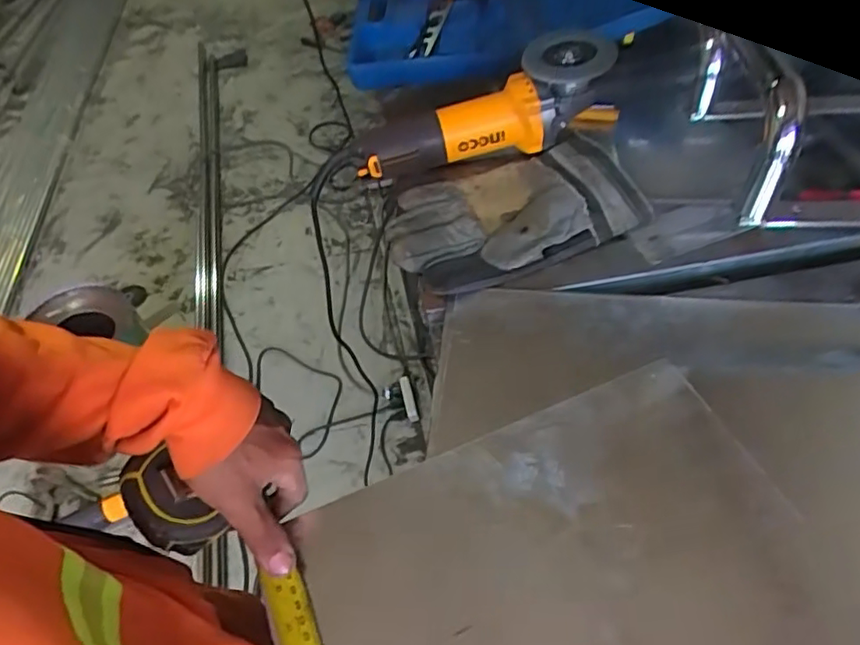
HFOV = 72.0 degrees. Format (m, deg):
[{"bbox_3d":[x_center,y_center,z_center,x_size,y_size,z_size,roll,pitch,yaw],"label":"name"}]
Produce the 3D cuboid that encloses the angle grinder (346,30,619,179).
[{"bbox_3d":[0.077,-0.223,0.639,0.297,0.109,0.090,-21,53,-11],"label":"angle grinder"}]

